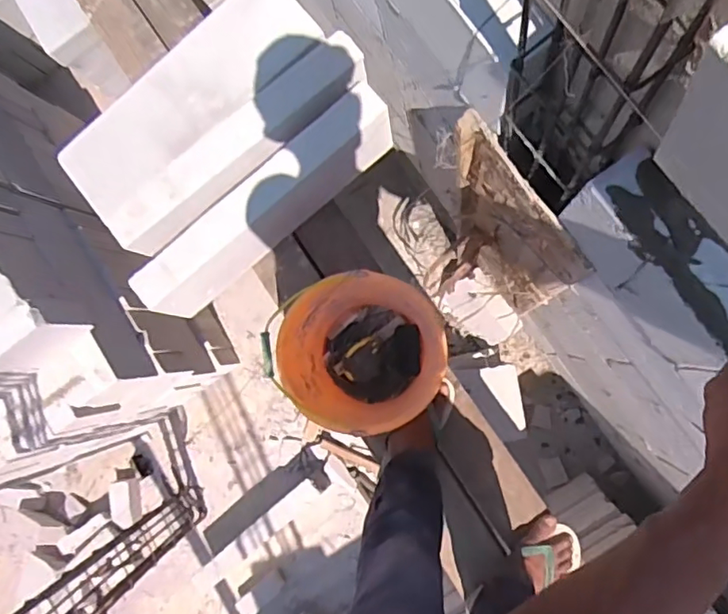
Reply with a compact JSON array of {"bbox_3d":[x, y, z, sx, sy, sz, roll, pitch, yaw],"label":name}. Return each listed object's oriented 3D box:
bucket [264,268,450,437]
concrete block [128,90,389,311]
[{"bbox_3d":[0.006,0.090,1.121,0.287,0.238,0.294,-1,86,9],"label":"bucket"},{"bbox_3d":[-0.189,-0.206,1.147,0.570,0.196,0.092,-41,81,4],"label":"concrete block"}]

